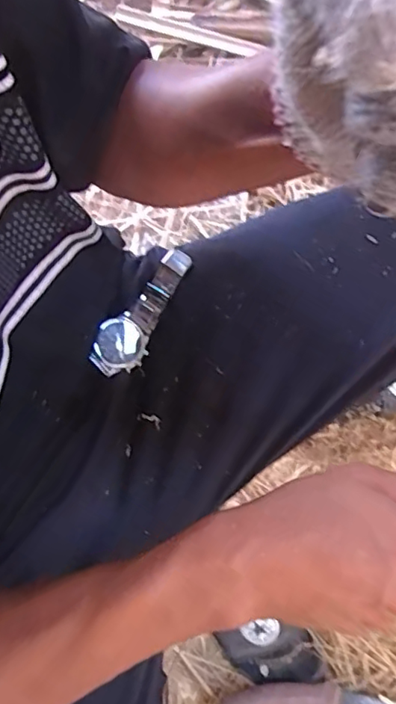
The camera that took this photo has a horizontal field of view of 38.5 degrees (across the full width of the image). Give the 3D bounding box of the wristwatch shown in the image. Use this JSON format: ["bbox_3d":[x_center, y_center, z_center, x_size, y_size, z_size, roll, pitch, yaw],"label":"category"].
[{"bbox_3d":[-0.044,-0.033,0.433,0.035,0.016,0.109,23,76,7],"label":"wristwatch"}]

